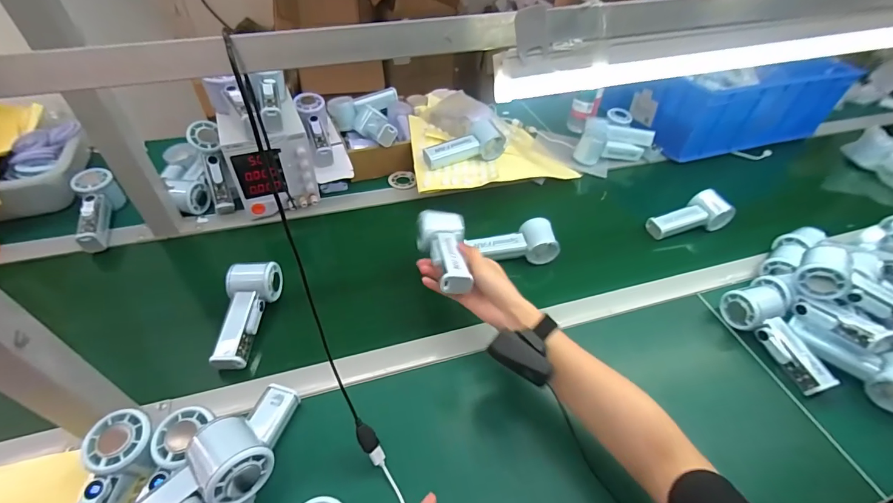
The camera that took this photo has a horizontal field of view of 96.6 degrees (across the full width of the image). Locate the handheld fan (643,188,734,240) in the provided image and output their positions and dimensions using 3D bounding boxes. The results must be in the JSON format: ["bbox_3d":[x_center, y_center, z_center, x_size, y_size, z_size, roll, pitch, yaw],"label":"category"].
[{"bbox_3d":[0.435,-0.063,0.724,0.131,0.058,0.067,-12,47,-15],"label":"handheld fan"}]

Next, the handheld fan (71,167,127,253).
[{"bbox_3d":[-0.569,-0.068,0.650,0.056,0.055,0.140,-21,50,-23],"label":"handheld fan"}]

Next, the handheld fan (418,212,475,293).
[{"bbox_3d":[0.005,0.001,0.539,0.065,0.051,0.133,-8,39,-11],"label":"handheld fan"}]

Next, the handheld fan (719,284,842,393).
[{"bbox_3d":[0.453,0.114,0.542,0.060,0.066,0.153,-11,47,-14],"label":"handheld fan"}]

